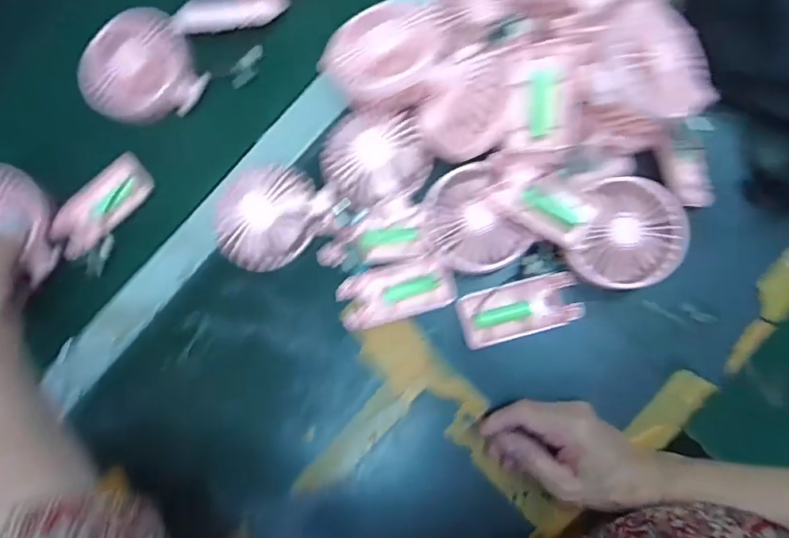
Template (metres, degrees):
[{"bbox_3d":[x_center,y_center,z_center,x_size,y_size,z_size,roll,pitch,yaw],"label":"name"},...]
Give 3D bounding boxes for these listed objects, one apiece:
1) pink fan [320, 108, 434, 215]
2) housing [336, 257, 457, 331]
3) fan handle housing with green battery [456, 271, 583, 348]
[{"bbox_3d":[-0.016,-0.095,0.418,0.089,0.028,0.084,-14,85,5],"label":"pink fan"},{"bbox_3d":[0.002,0.020,0.425,0.099,0.015,0.047,-17,82,4],"label":"housing"},{"bbox_3d":[0.104,0.034,0.408,0.097,0.015,0.045,-16,82,4],"label":"fan handle housing with green battery"}]

